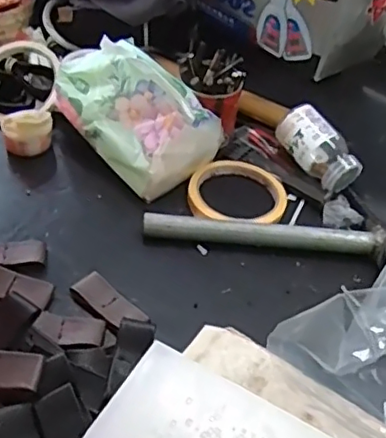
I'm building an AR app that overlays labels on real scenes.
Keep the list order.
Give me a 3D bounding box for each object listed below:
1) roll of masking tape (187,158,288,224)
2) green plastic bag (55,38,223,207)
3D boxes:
[{"bbox_3d":[0.043,-0.025,0.564,0.090,0.018,0.091,5,43,-5],"label":"roll of masking tape"},{"bbox_3d":[-0.054,-0.106,0.566,0.146,0.093,0.086,37,49,25],"label":"green plastic bag"}]

